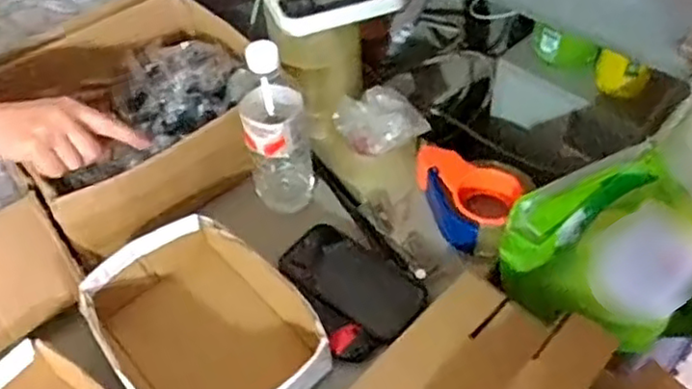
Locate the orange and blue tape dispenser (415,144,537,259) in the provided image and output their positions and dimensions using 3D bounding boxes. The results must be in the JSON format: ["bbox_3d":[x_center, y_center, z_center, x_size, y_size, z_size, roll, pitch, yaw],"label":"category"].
[{"bbox_3d":[0.138,0.003,0.806,0.142,0.057,0.103,23,54,23],"label":"orange and blue tape dispenser"}]

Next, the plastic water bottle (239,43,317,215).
[{"bbox_3d":[-0.079,-0.072,0.774,0.072,0.222,0.064,-12,49,-6],"label":"plastic water bottle"}]

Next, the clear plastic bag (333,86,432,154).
[{"bbox_3d":[0.039,-0.087,0.858,0.123,0.071,0.065,15,52,17],"label":"clear plastic bag"}]

